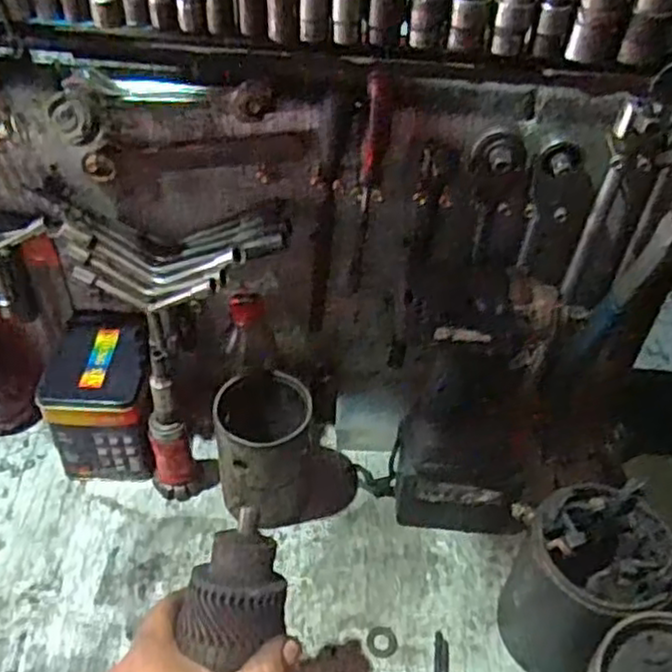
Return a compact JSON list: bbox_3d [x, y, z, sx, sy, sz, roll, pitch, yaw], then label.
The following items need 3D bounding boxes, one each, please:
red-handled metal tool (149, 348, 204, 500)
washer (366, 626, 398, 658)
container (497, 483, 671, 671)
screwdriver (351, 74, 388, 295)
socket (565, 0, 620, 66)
[{"bbox_3d":[-0.158,0.088,0.677,0.047,0.181,0.042,-11,44,-14],"label":"red-handled metal tool"},{"bbox_3d":[0.040,0.267,0.624,0.027,0.004,0.026,1,42,-1],"label":"washer"},{"bbox_3d":[0.204,0.207,0.590,0.105,0.161,0.100,1,42,-1],"label":"container"},{"bbox_3d":[0.027,-0.124,0.613,0.015,0.197,0.022,18,44,14],"label":"screwdriver"},{"bbox_3d":[0.192,-0.236,0.523,0.030,0.064,0.029,14,44,10],"label":"socket"}]

